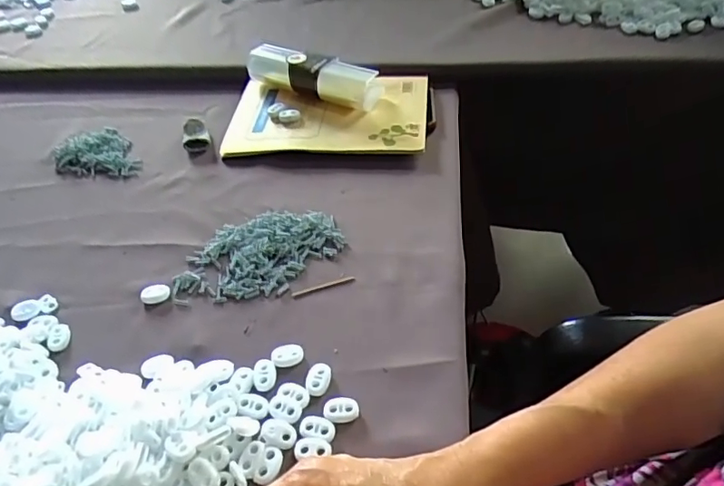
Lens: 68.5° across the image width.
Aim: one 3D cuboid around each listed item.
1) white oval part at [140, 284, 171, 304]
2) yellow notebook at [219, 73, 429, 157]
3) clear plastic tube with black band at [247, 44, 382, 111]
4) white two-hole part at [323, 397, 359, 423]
[{"bbox_3d":[-0.162,0.040,0.418,0.022,0.007,0.015,-20,48,-12],"label":"white oval part"},{"bbox_3d":[-0.036,-0.137,0.561,0.203,0.018,0.128,1,47,7],"label":"yellow notebook"},{"bbox_3d":[-0.054,-0.184,0.579,0.160,0.038,0.047,22,53,25],"label":"clear plastic tube with black band"},{"bbox_3d":[-0.013,0.108,0.342,0.022,0.005,0.015,-5,46,2],"label":"white two-hole part"}]

